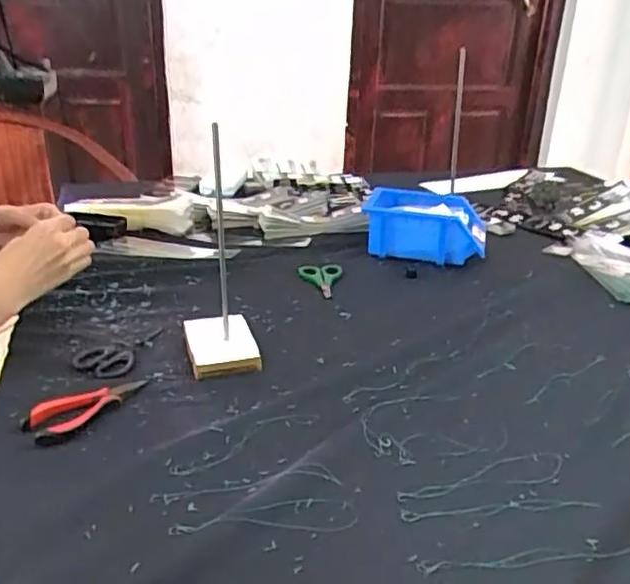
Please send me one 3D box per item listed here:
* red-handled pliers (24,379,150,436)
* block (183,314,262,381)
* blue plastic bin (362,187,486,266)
[{"bbox_3d":[-0.209,0.102,0.588,0.039,0.015,0.115,22,31,36],"label":"red-handled pliers"},{"bbox_3d":[-0.101,0.058,0.684,0.071,0.019,0.108,-6,26,-17],"label":"block"},{"bbox_3d":[0.169,-0.102,0.977,0.186,0.077,0.141,7,25,10],"label":"blue plastic bin"}]

